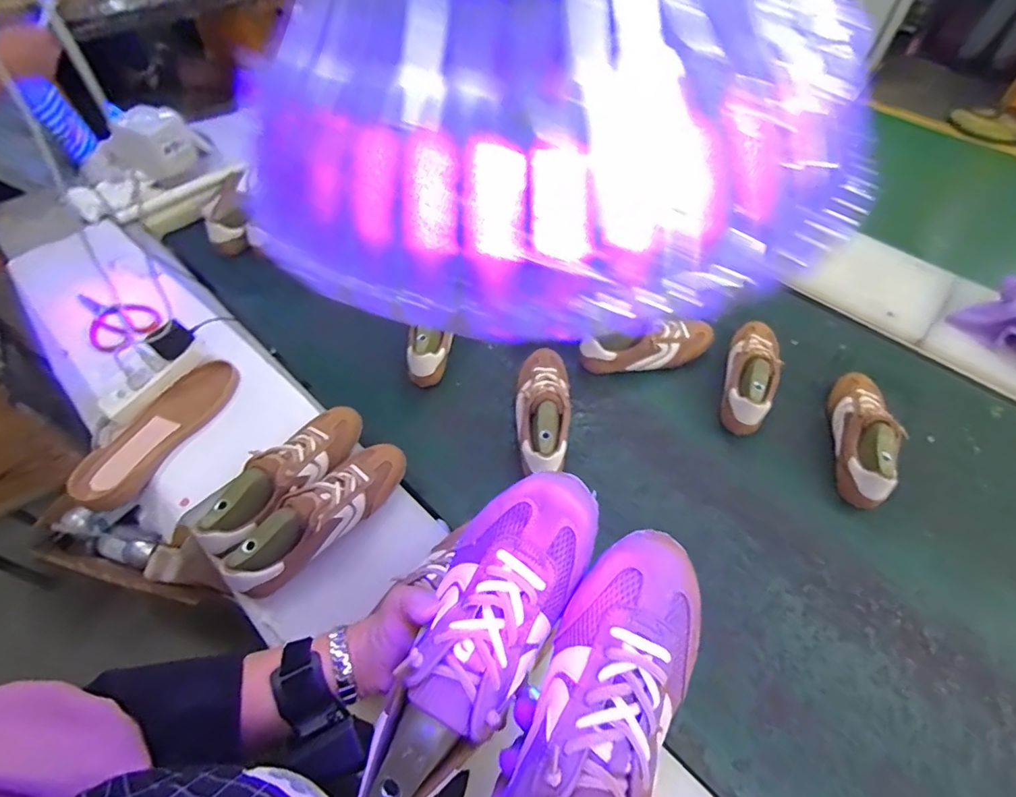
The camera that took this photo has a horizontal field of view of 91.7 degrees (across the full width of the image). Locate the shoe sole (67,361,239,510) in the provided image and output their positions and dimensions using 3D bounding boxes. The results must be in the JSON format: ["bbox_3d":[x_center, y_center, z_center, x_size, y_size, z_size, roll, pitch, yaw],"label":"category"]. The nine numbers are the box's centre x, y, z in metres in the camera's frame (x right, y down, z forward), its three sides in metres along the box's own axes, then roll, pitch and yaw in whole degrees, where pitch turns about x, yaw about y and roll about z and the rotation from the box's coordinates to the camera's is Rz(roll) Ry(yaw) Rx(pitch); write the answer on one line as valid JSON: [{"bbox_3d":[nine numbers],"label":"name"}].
[{"bbox_3d":[-0.525,0.042,0.740,0.097,0.037,0.262,22,57,14],"label":"shoe sole"}]

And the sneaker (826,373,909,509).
[{"bbox_3d":[0.576,0.053,0.789,0.088,0.086,0.243,17,56,11],"label":"sneaker"}]

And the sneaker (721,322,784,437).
[{"bbox_3d":[0.428,-0.052,0.858,0.082,0.088,0.237,18,56,11],"label":"sneaker"}]

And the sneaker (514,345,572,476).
[{"bbox_3d":[0.056,0.016,0.797,0.086,0.089,0.251,4,55,2],"label":"sneaker"}]

